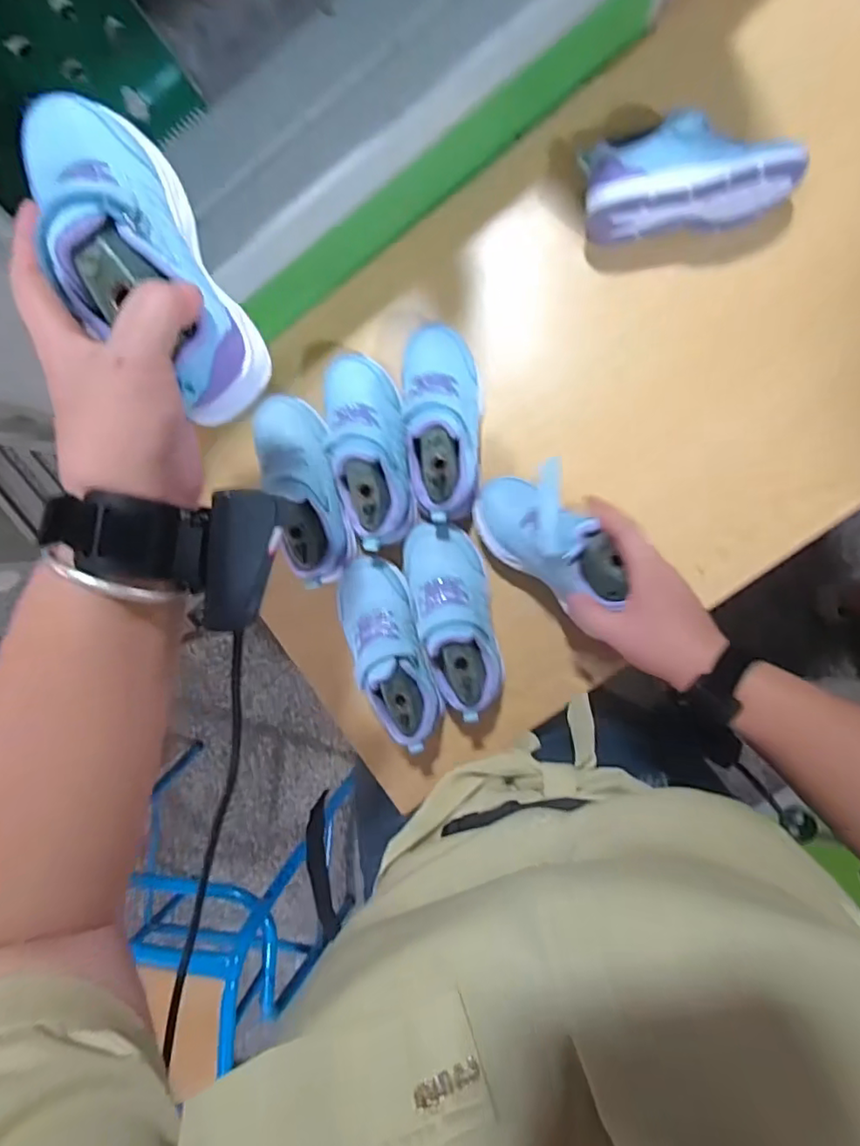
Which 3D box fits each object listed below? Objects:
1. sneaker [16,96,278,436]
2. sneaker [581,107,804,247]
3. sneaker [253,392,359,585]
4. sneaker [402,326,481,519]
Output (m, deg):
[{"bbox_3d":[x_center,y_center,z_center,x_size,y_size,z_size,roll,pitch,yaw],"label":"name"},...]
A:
[{"bbox_3d":[-0.152,-0.163,0.302,0.064,0.079,0.178,-30,92,7],"label":"sneaker"},{"bbox_3d":[0.231,-0.353,0.518,0.177,0.077,0.082,-4,92,7],"label":"sneaker"},{"bbox_3d":[-0.120,-0.081,0.556,0.066,0.084,0.184,-18,78,7],"label":"sneaker"},{"bbox_3d":[0.011,-0.139,0.547,0.073,0.092,0.183,-3,80,7],"label":"sneaker"}]

